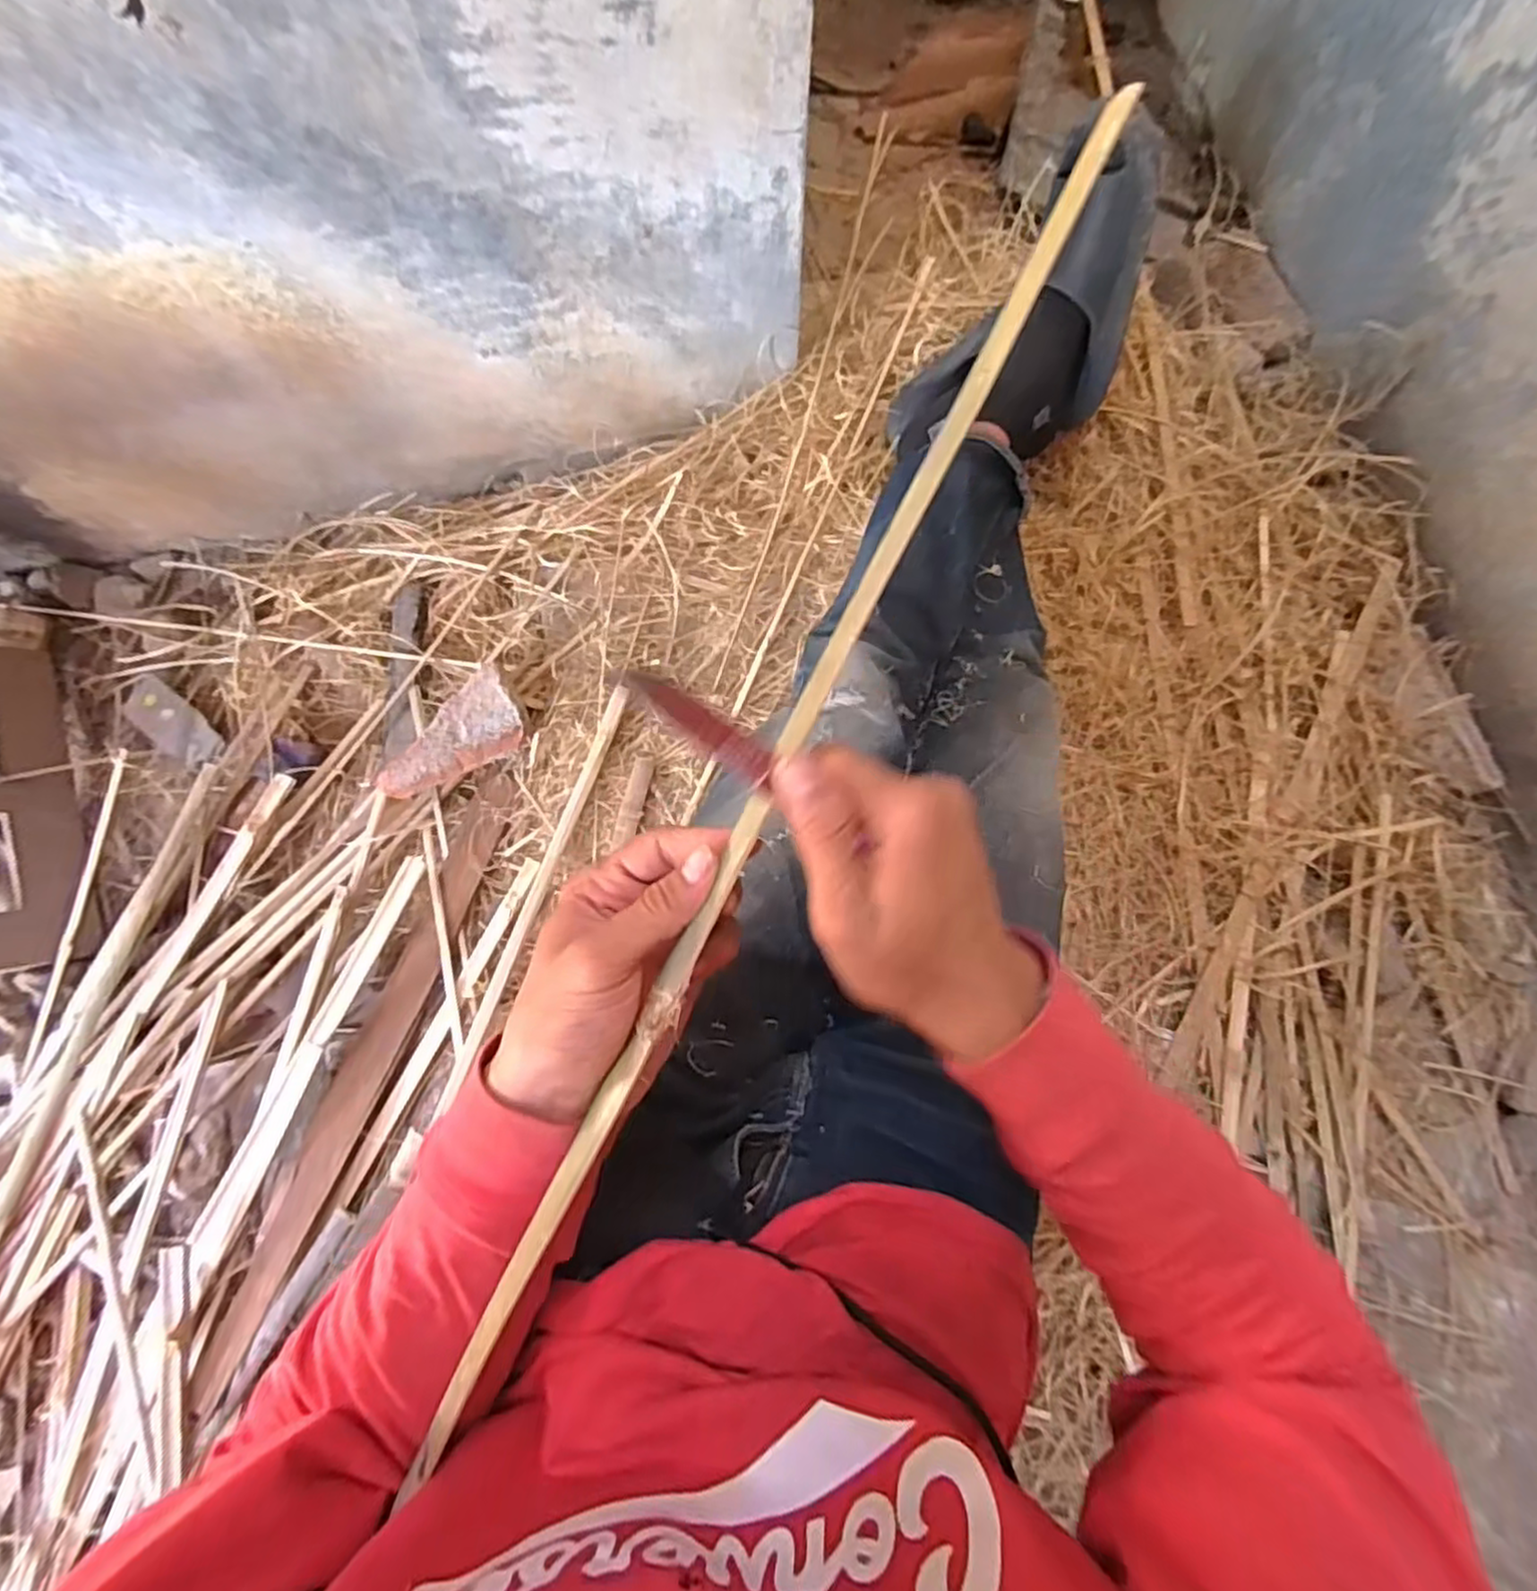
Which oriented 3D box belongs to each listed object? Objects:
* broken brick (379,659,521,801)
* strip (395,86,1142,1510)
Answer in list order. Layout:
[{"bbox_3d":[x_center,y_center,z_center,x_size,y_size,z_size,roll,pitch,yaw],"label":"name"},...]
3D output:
[{"bbox_3d":[-0.359,-0.054,0.840,0.090,0.055,0.184,42,81,8],"label":"broken brick"},{"bbox_3d":[0.001,-0.004,0.288,0.014,0.014,0.603,27,90,6],"label":"strip"}]

